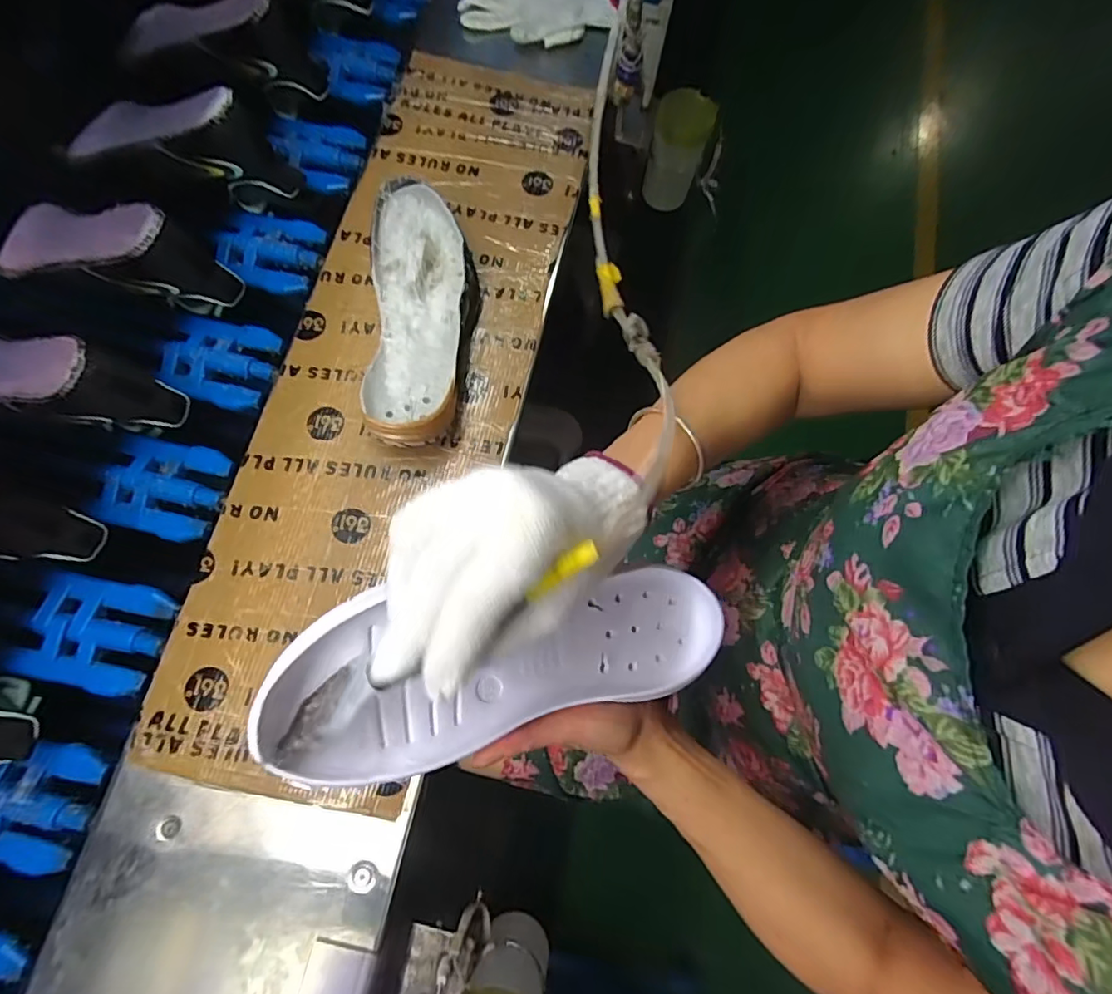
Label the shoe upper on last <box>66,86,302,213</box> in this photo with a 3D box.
[{"bbox_3d":[-0.389,-0.373,0.569,0.220,0.108,0.087,9,75,-1],"label":"shoe upper on last"}]

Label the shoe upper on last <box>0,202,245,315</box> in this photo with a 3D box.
[{"bbox_3d":[-0.431,-0.230,0.527,0.221,0.106,0.074,14,75,1],"label":"shoe upper on last"}]

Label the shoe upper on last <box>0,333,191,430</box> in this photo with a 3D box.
[{"bbox_3d":[-0.460,-0.100,0.487,0.222,0.108,0.074,12,74,2],"label":"shoe upper on last"}]

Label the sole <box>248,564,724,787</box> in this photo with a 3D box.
[{"bbox_3d":[-0.018,0.092,0.306,0.268,0.038,0.086,-5,73,-29],"label":"sole"}]

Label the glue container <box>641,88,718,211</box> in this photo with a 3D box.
[{"bbox_3d":[0.167,-0.478,0.754,0.074,0.141,0.059,19,75,2],"label":"glue container"}]

